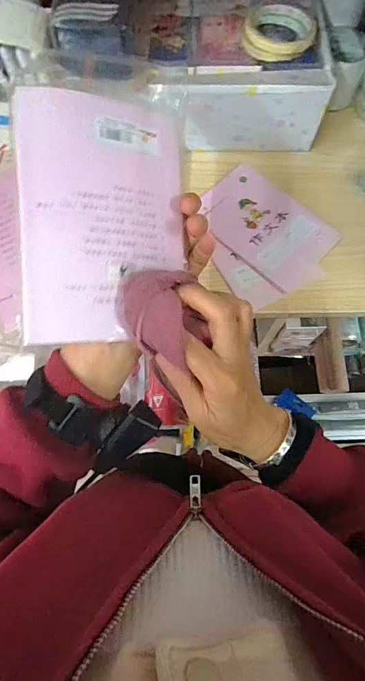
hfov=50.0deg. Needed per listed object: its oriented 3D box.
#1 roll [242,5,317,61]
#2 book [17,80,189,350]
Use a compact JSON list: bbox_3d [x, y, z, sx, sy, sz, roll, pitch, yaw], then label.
[{"bbox_3d":[0.130,-0.418,0.527,0.092,0.018,0.092,0,71,-1],"label":"roll"},{"bbox_3d":[-0.054,-0.091,0.291,0.122,0.012,0.182,-1,86,-26],"label":"book"}]

